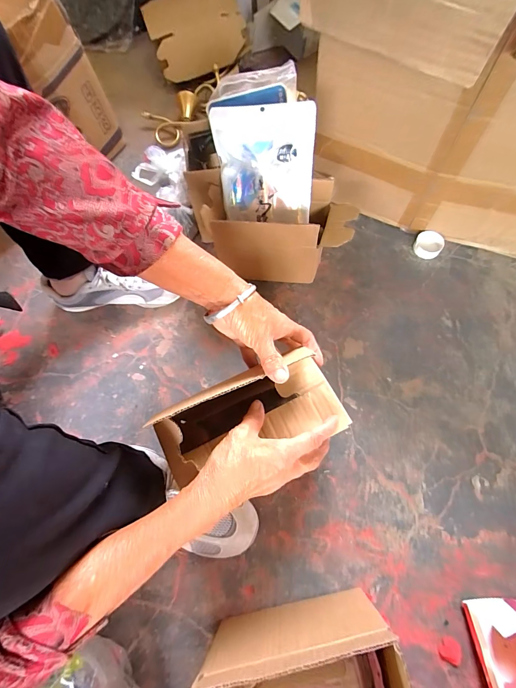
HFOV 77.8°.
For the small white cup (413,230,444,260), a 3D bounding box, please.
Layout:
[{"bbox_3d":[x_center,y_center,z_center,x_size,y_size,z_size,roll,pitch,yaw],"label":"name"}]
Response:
[{"bbox_3d":[0.328,-0.190,0.616,0.050,0.022,0.048,-1,68,3],"label":"small white cup"}]

